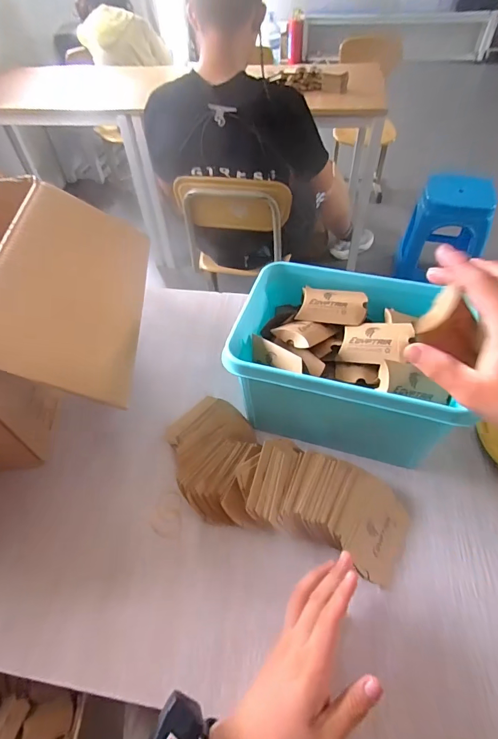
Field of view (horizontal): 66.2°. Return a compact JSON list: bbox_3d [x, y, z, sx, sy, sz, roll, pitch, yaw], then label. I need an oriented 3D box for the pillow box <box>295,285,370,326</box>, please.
[{"bbox_3d":[0.107,-0.082,0.491,0.084,0.021,0.053,15,53,15],"label":"pillow box"}]

